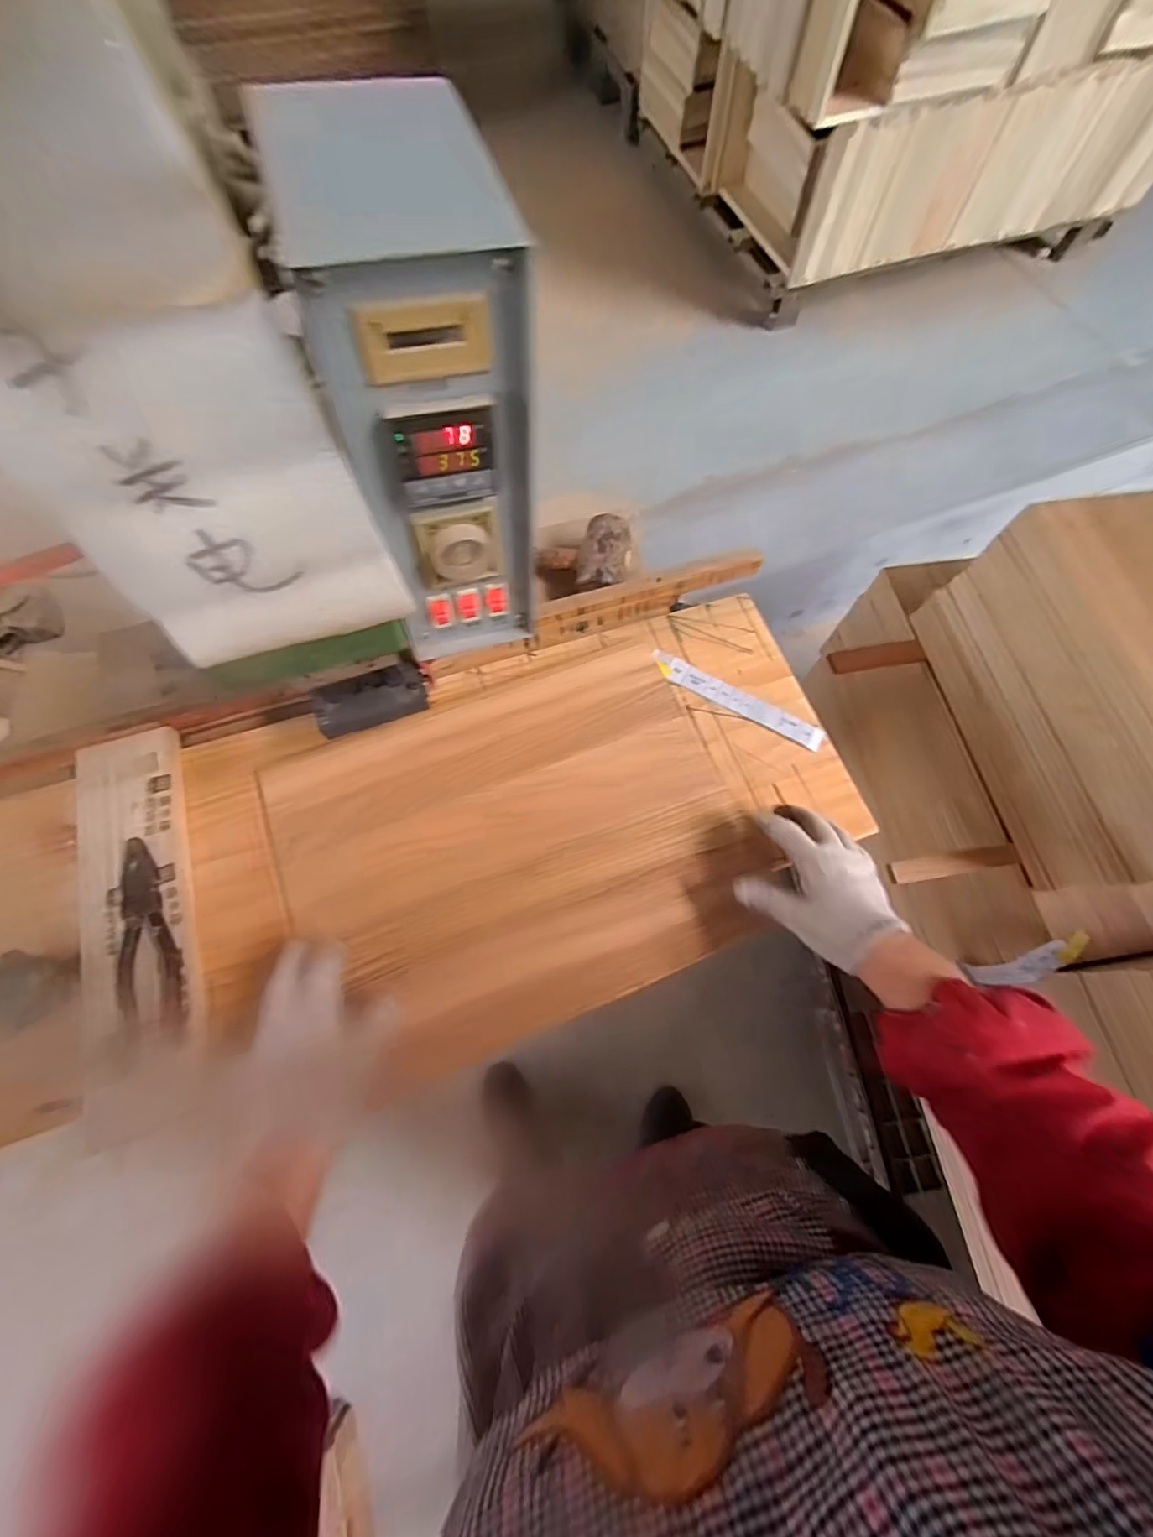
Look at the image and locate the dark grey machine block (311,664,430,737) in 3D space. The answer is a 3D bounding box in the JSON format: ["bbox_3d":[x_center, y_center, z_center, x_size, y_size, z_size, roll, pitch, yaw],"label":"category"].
[{"bbox_3d":[-0.185,-0.062,0.495,0.096,0.024,0.044,-21,71,-9],"label":"dark grey machine block"}]

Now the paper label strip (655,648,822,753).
[{"bbox_3d":[0.178,-0.077,0.615,0.203,0.008,0.028,28,71,9],"label":"paper label strip"}]

